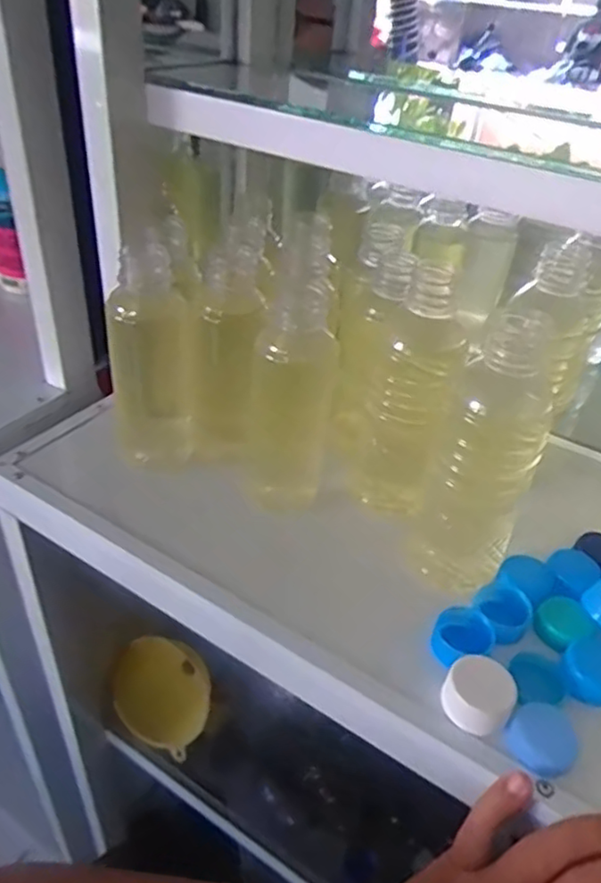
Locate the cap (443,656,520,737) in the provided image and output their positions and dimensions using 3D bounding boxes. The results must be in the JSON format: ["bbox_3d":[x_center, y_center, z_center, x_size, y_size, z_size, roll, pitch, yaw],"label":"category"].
[{"bbox_3d":[0.088,0.127,0.309,0.033,0.022,0.031,4,37,-3],"label":"cap"}]

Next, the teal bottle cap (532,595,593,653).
[{"bbox_3d":[0.149,0.103,0.356,0.032,0.009,0.026,-23,46,-33],"label":"teal bottle cap"}]

